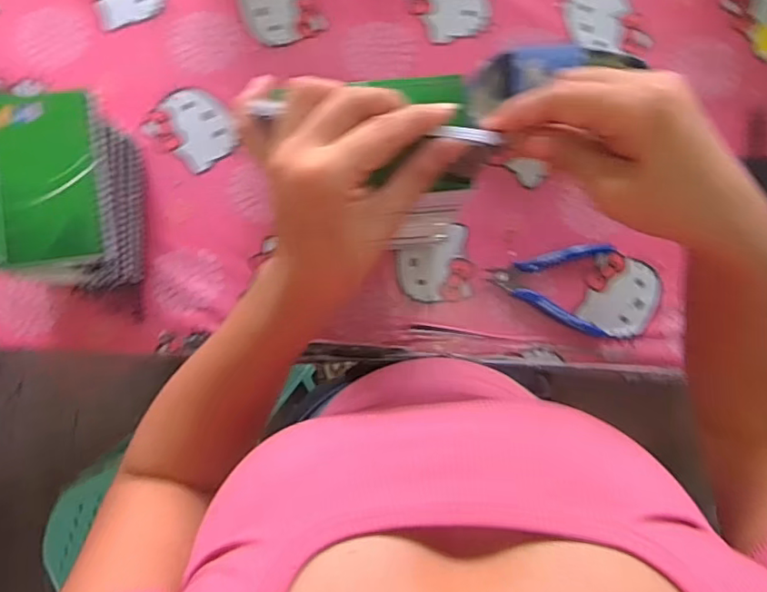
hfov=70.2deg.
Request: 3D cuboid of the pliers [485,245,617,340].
[{"bbox_3d":[0.161,-0.016,0.519,0.114,0.015,0.087,12,87,0],"label":"pliers"}]

